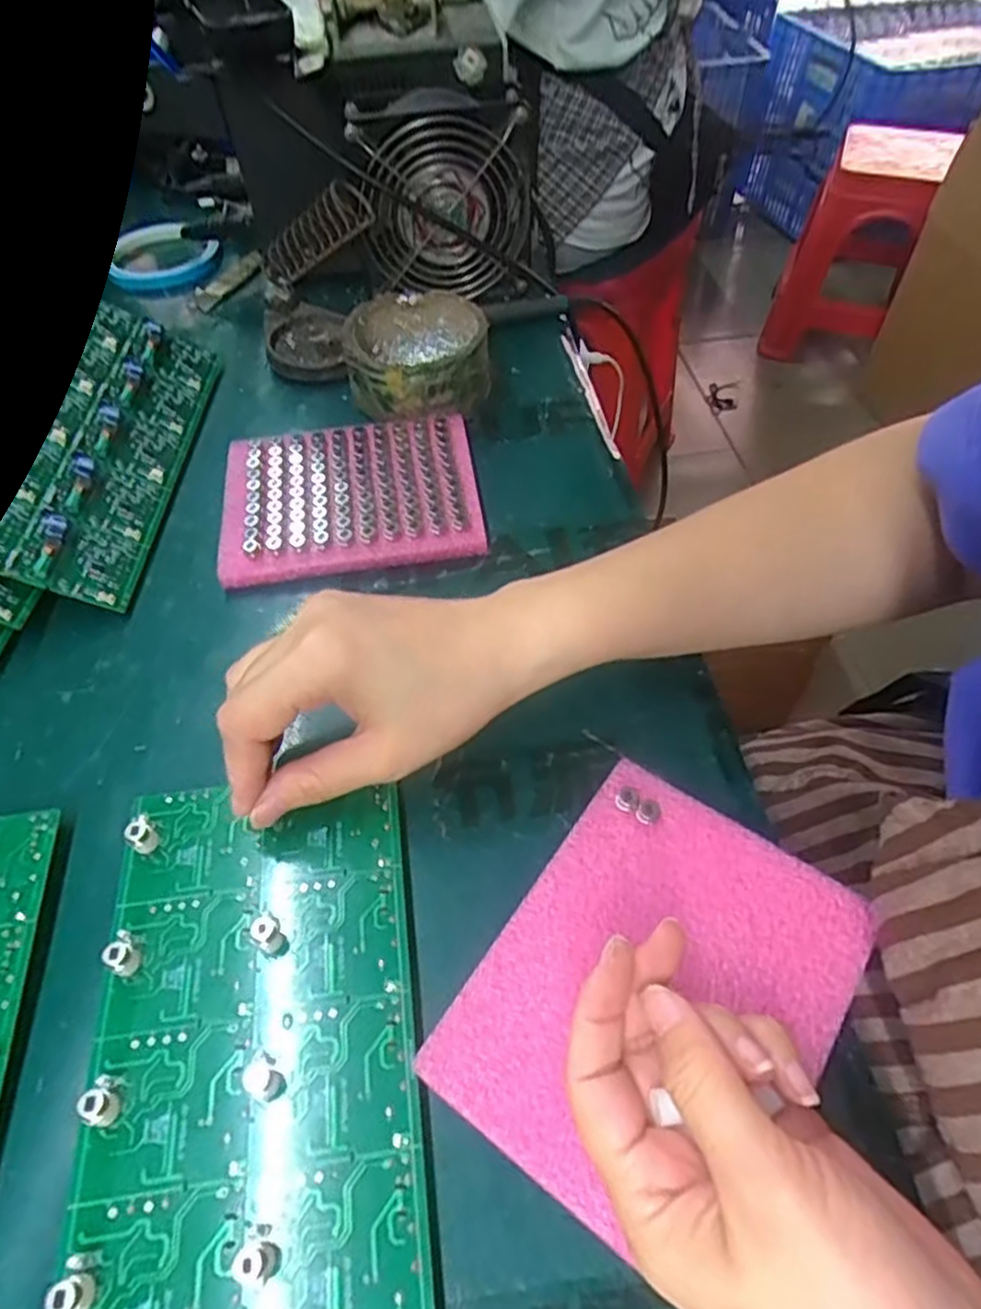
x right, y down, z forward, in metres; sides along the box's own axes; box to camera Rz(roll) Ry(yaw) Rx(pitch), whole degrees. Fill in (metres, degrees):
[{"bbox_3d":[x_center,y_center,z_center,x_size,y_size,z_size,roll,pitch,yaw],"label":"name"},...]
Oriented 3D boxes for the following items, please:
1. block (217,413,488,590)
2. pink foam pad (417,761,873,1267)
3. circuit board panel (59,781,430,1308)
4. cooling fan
[{"bbox_3d":[-0.079,-0.090,0.407,0.138,0.015,0.104,-8,54,-6],"label":"block"},{"bbox_3d":[0.058,0.114,0.252,0.108,0.006,0.141,31,59,20],"label":"pink foam pad"},{"bbox_3d":[-0.076,0.142,0.232,0.103,0.013,0.217,-7,53,-6],"label":"circuit board panel"},{"bbox_3d":[-0.027,-0.298,0.493,0.120,0.122,0.047,0,54,0],"label":"cooling fan"}]

